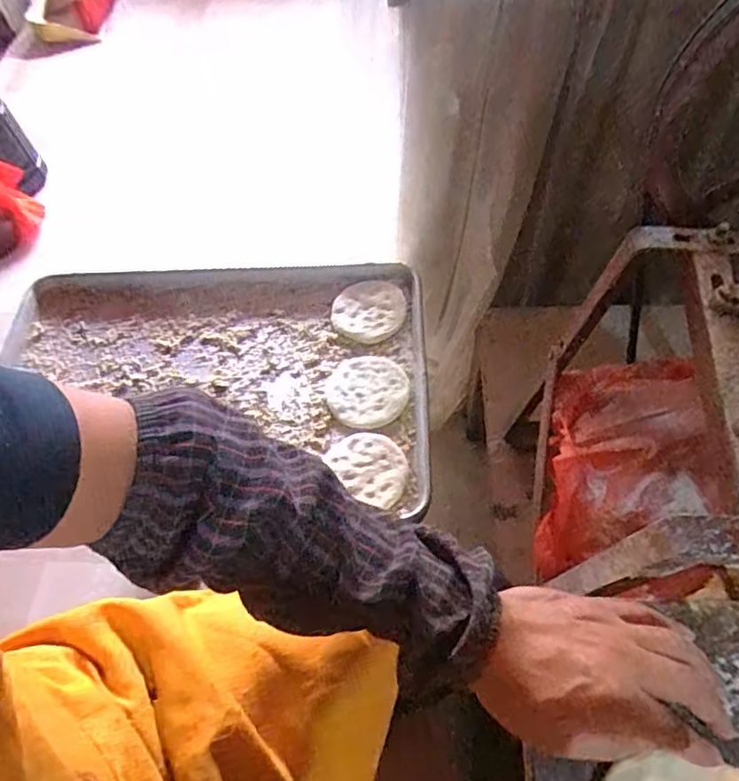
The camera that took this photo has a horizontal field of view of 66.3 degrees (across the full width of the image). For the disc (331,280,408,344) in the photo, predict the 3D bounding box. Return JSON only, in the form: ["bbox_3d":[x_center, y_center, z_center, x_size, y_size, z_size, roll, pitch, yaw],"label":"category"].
[{"bbox_3d":[-0.001,-0.119,0.830,0.105,0.013,0.099,-1,61,3],"label":"disc"}]

